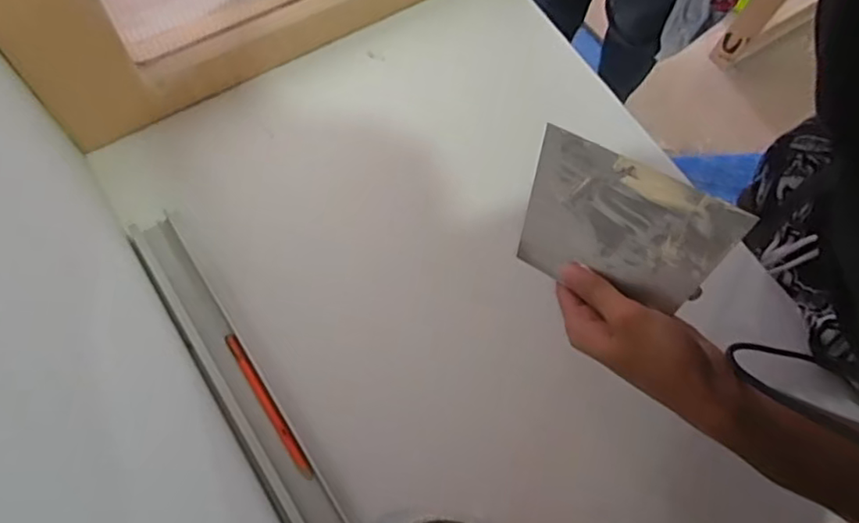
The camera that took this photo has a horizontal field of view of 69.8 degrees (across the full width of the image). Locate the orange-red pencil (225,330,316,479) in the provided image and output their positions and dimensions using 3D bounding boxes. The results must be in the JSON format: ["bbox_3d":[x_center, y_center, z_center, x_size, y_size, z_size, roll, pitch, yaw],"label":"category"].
[{"bbox_3d":[-0.133,0.116,0.504,0.009,0.012,0.139,-33,74,-13],"label":"orange-red pencil"}]

